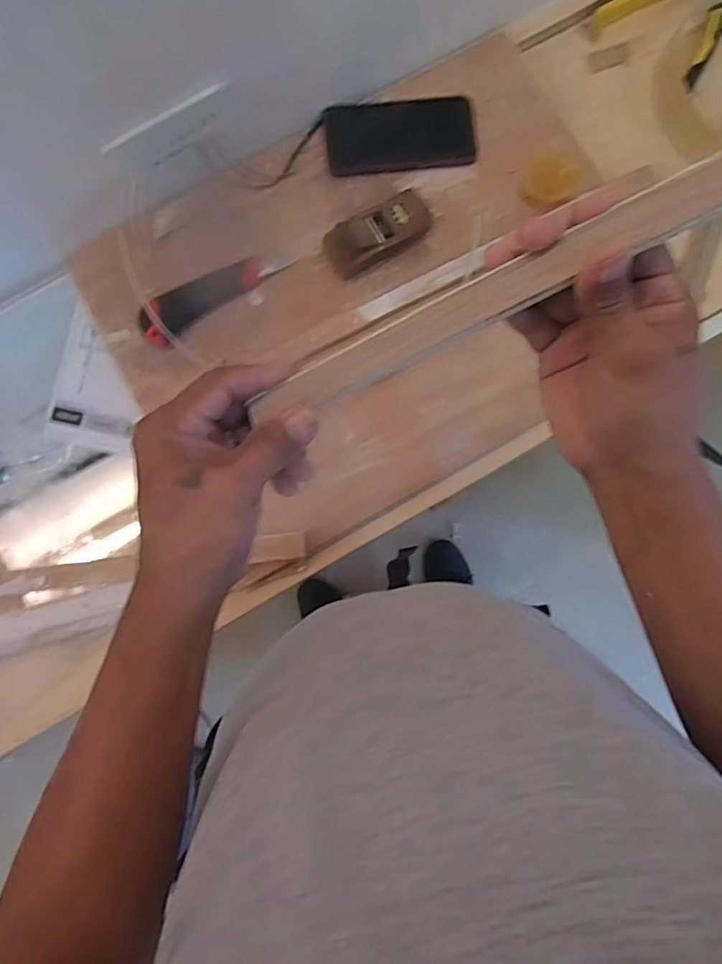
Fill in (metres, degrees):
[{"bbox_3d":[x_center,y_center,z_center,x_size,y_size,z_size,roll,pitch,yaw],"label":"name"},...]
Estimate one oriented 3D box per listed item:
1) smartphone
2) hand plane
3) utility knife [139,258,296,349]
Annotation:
[{"bbox_3d":[0.041,-0.365,0.595,0.152,0.009,0.075,-4,84,0],"label":"smartphone"},{"bbox_3d":[0.018,-0.250,0.573,0.105,0.033,0.048,-35,85,-3],"label":"hand plane"},{"bbox_3d":[-0.144,-0.187,0.565,0.155,0.031,0.032,-34,84,-16],"label":"utility knife"}]

